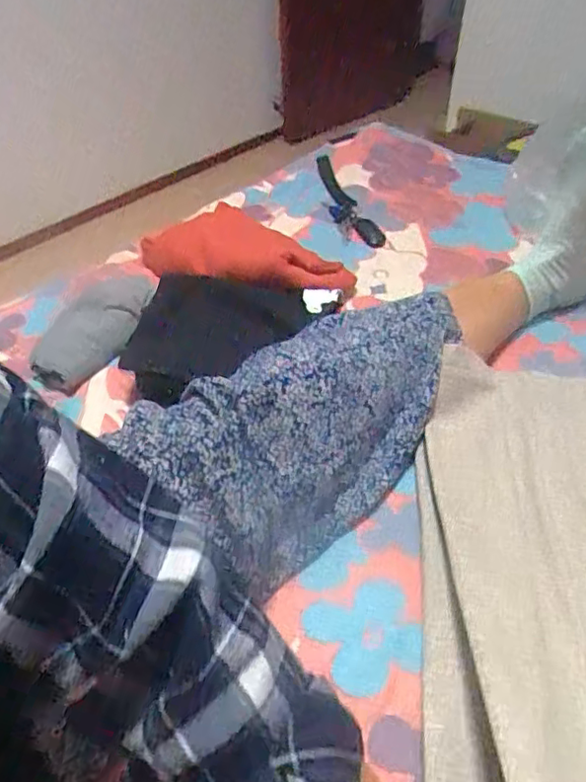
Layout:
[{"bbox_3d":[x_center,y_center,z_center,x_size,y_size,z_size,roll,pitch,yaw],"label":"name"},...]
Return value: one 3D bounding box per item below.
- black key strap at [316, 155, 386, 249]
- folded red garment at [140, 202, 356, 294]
[{"bbox_3d":[0.077,-0.292,0.920,0.056,0.034,0.241,-12,44,-8],"label":"black key strap"},{"bbox_3d":[-0.068,-0.183,0.785,0.287,0.047,0.163,29,53,30],"label":"folded red garment"}]

